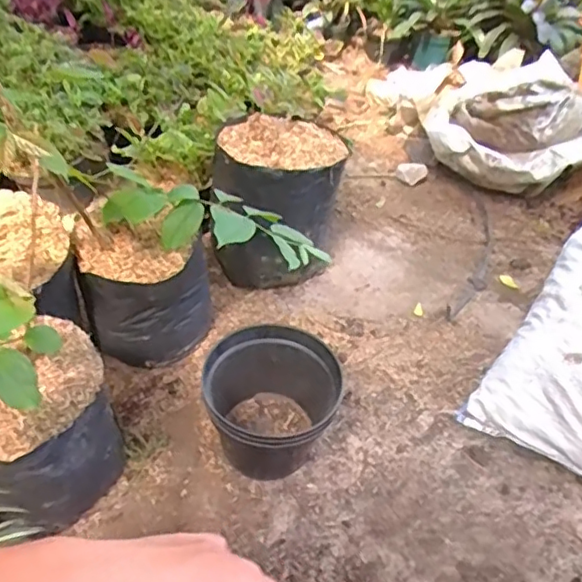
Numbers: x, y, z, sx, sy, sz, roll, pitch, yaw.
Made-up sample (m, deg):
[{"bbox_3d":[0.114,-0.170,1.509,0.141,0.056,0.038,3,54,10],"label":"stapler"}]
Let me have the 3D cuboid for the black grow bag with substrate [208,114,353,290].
[{"bbox_3d":[-0.020,-0.160,1.073,0.212,0.230,0.237,5,44,1],"label":"black grow bag with substrate"}]

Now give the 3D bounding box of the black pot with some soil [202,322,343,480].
[{"bbox_3d":[-0.027,0.156,0.799,0.167,0.145,0.164,2,44,-2],"label":"black pot with some soil"}]

